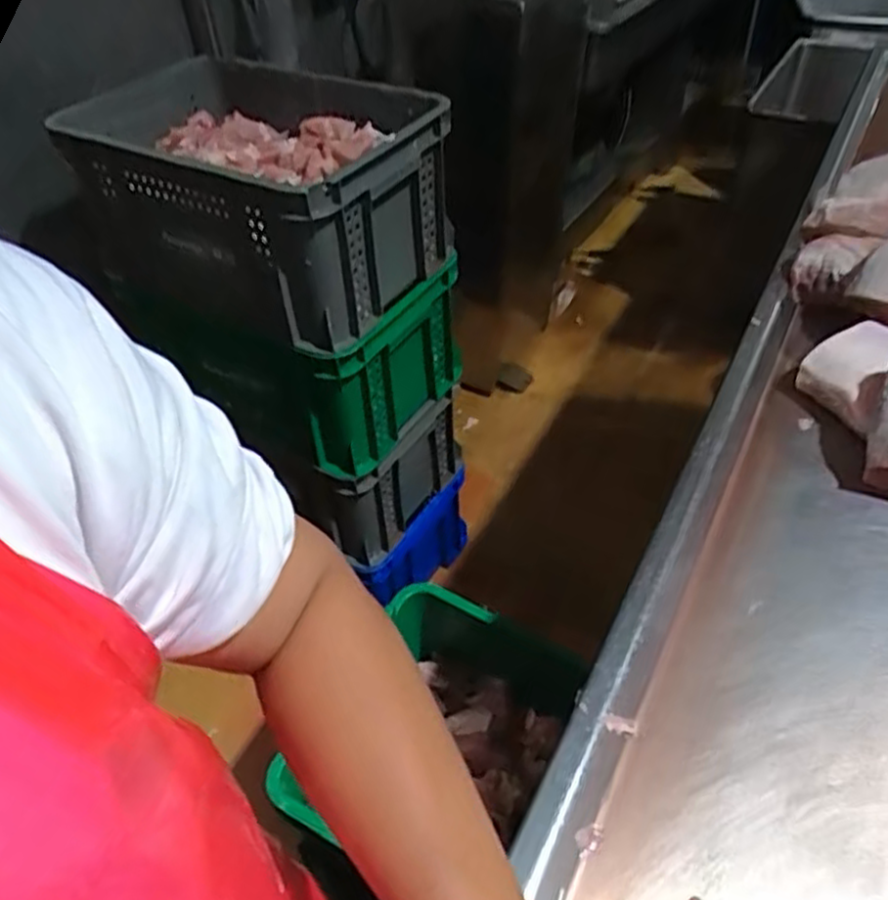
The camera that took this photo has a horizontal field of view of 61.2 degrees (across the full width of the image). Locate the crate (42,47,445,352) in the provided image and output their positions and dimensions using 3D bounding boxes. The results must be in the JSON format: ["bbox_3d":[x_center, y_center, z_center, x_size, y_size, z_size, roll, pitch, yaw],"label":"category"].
[{"bbox_3d":[-0.282,-0.409,1.182,0.534,0.231,0.366,21,49,24],"label":"crate"}]

